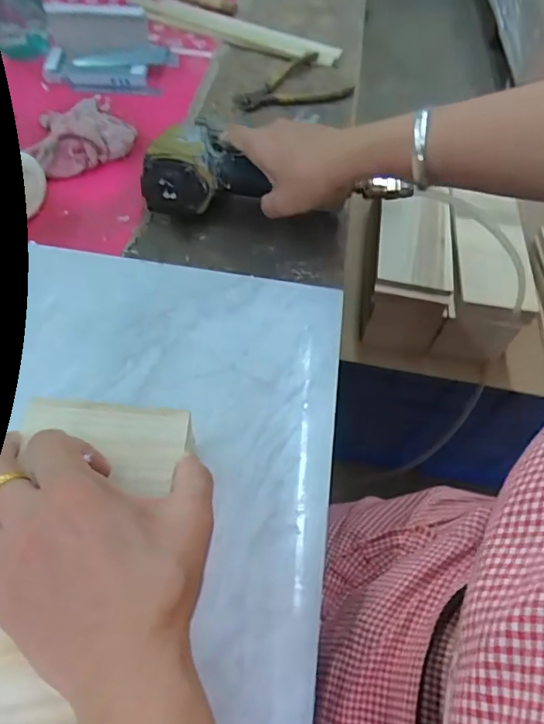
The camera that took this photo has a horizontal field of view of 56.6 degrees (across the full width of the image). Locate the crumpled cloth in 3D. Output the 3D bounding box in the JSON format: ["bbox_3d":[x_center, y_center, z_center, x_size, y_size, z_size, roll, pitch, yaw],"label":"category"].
[{"bbox_3d":[-0.218,-0.263,0.560,0.114,0.039,0.115,-27,64,-20],"label":"crumpled cloth"}]

